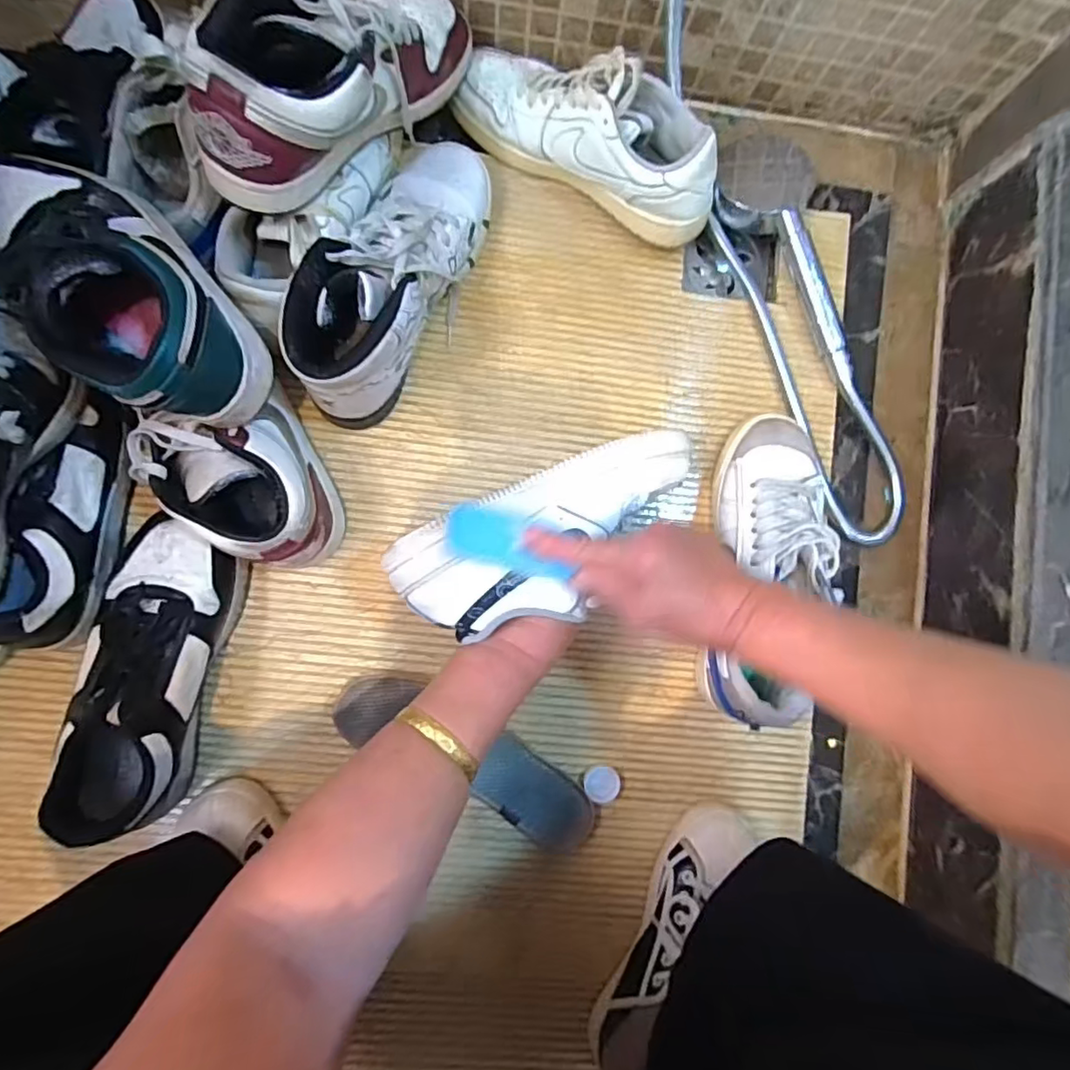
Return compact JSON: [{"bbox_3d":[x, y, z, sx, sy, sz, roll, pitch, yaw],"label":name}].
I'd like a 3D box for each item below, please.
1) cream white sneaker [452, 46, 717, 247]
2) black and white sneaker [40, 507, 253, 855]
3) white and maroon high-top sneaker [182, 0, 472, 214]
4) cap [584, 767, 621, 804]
[{"bbox_3d":[0.054,-0.369,0.528,0.251,0.087,0.094,31,85,-2],"label":"cream white sneaker"},{"bbox_3d":[-0.310,0.106,0.469,0.094,0.099,0.239,10,86,-4],"label":"black and white sneaker"},{"bbox_3d":[-0.143,-0.362,0.451,0.102,0.102,0.261,41,65,-1],"label":"white and maroon high-top sneaker"},{"bbox_3d":[0.062,0.229,0.537,0.032,0.008,0.031,0,87,-5],"label":"cap"}]

